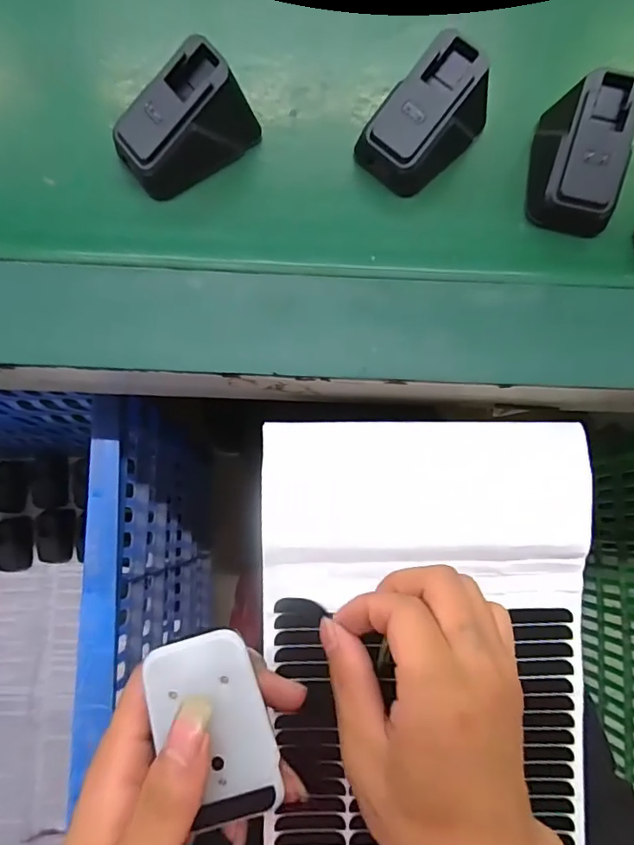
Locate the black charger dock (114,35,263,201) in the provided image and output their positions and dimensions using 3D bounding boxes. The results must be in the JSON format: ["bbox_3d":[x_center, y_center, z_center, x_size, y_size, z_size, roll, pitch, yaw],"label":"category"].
[{"bbox_3d":[-0.064,-0.146,0.254,0.067,0.041,0.036,-36,81,-8],"label":"black charger dock"}]

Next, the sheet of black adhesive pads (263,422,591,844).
[{"bbox_3d":[0.056,0.144,0.265,0.165,0.054,0.286,0,78,-1],"label":"sheet of black adhesive pads"}]

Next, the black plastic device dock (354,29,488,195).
[{"bbox_3d":[0.055,-0.155,0.261,0.065,0.041,0.041,-43,82,-9],"label":"black plastic device dock"}]

